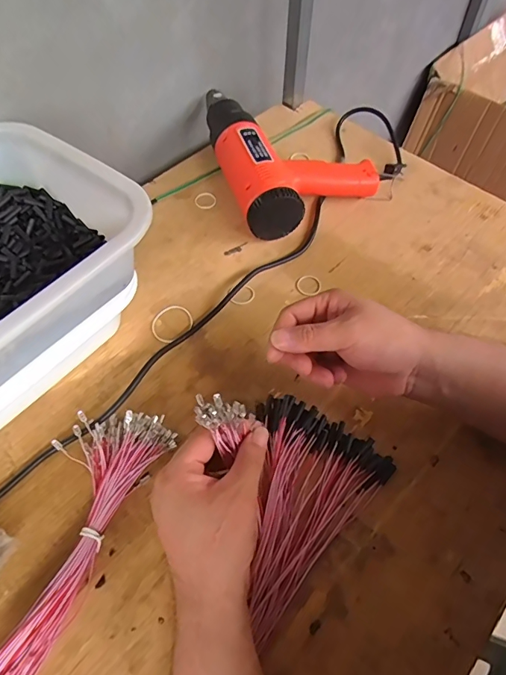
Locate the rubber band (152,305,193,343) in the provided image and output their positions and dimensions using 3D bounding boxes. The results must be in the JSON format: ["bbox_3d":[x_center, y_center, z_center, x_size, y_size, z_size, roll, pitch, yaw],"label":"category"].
[{"bbox_3d":[-0.091,-0.017,0.479,0.047,0.004,0.041,-35,65,-20],"label":"rubber band"}]

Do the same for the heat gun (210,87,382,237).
[{"bbox_3d":[0.043,-0.261,0.588,0.188,0.072,0.265,-16,60,-10],"label":"heat gun"}]

